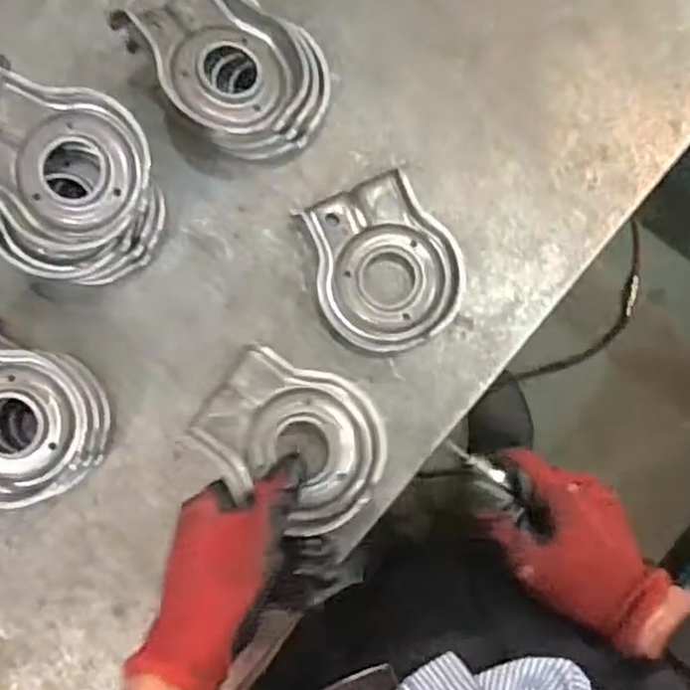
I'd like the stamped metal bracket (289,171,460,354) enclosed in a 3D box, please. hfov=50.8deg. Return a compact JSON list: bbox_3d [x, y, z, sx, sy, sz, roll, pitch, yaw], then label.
[{"bbox_3d":[0.028,-0.058,0.526,0.100,0.021,0.121,-24,86,3],"label":"stamped metal bracket"}]

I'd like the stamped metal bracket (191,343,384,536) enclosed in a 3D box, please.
[{"bbox_3d":[-0.034,0.060,0.477,0.123,0.027,0.092,32,90,6],"label":"stamped metal bracket"}]

